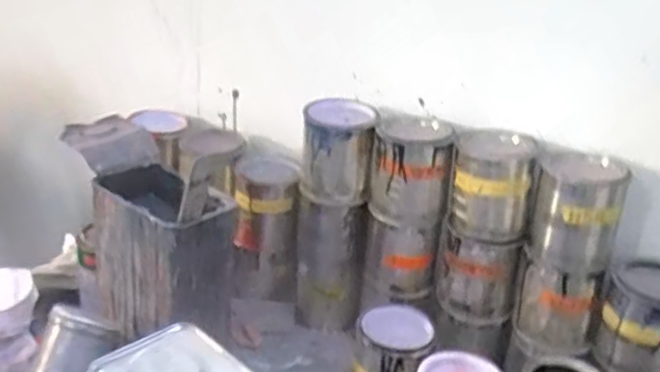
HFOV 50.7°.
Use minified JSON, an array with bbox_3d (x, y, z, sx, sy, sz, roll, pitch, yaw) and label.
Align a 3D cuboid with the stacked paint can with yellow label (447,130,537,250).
[{"bbox_3d":[0.199,0.000,0.870,0.097,0.122,0.083,8,25,4],"label":"stacked paint can with yellow label"}]

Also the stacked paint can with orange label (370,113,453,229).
[{"bbox_3d":[0.107,-0.022,0.916,0.103,0.123,0.111,10,26,8],"label":"stacked paint can with orange label"}]

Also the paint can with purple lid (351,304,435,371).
[{"bbox_3d":[0.073,0.230,0.883,0.089,0.130,0.095,5,25,-2],"label":"paint can with purple lid"}]

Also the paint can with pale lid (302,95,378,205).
[{"bbox_3d":[0.009,-0.045,0.943,0.090,0.121,0.091,5,25,-2],"label":"paint can with pale lid"}]

